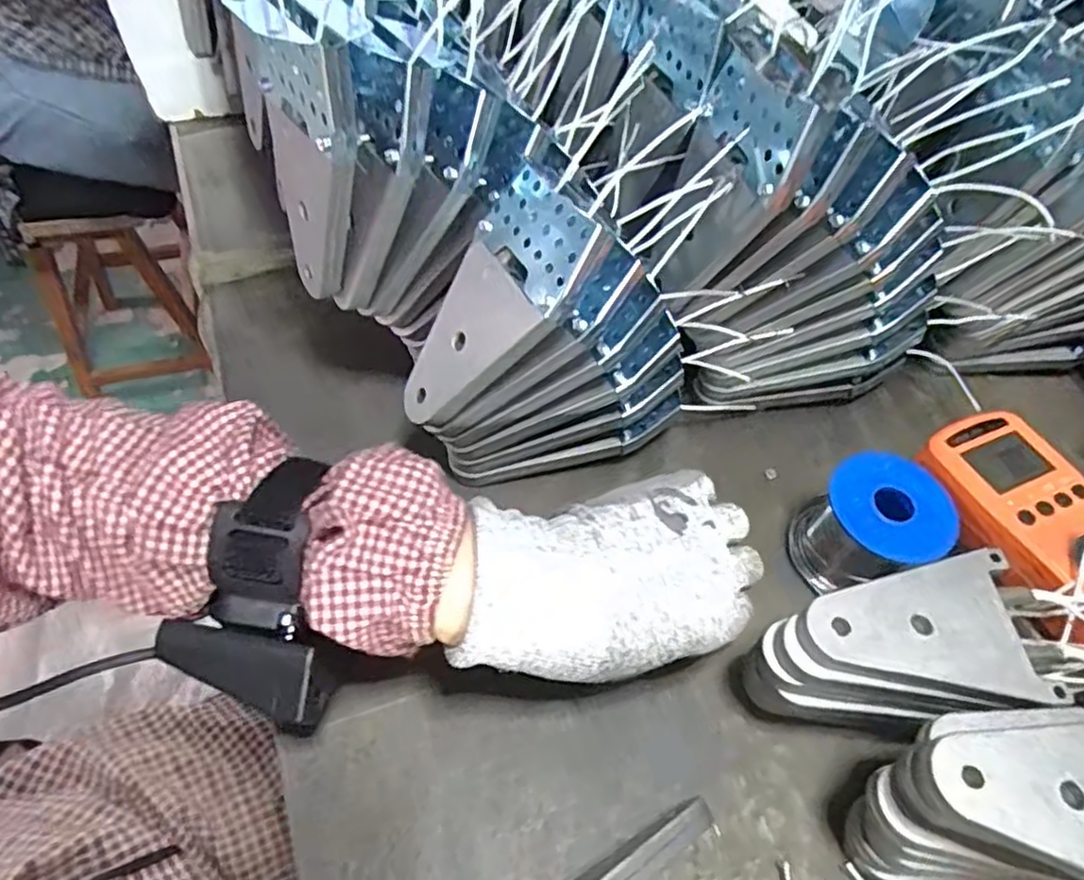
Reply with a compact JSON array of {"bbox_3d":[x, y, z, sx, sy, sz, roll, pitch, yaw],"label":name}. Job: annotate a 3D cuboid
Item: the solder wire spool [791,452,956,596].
[{"bbox_3d":[0.178,0.048,0.378,0.057,0.063,0.063,-23,60,-20],"label":"solder wire spool"}]

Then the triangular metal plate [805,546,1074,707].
[{"bbox_3d":[0.163,0.079,0.295,0.097,0.005,0.064,0,55,-5],"label":"triangular metal plate"}]

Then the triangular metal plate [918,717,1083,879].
[{"bbox_3d":[0.190,0.127,0.248,0.100,0.008,0.064,10,55,2],"label":"triangular metal plate"}]

